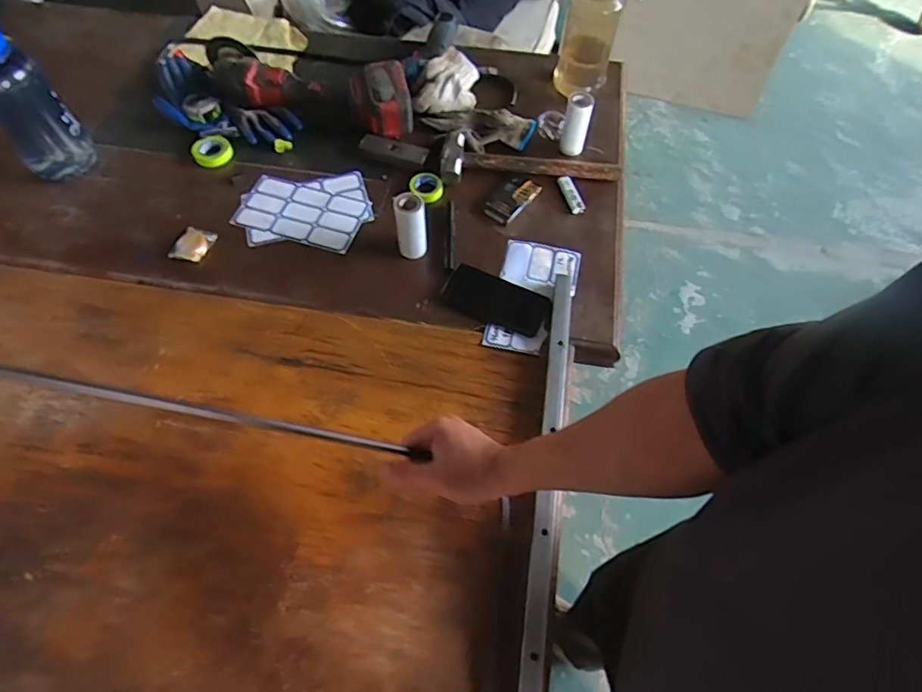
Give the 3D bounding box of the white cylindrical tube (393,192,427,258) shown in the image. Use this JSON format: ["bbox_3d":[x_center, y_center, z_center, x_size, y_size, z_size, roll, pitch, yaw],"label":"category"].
[{"bbox_3d":[-0.079,-0.185,0.835,0.041,0.113,0.039,0,62,-1],"label":"white cylindrical tube"}]

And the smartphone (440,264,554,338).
[{"bbox_3d":[0.054,-0.073,0.819,0.153,0.012,0.081,27,56,8],"label":"smartphone"}]

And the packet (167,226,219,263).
[{"bbox_3d":[-0.429,-0.162,0.867,0.044,0.023,0.067,22,63,13],"label":"packet"}]

